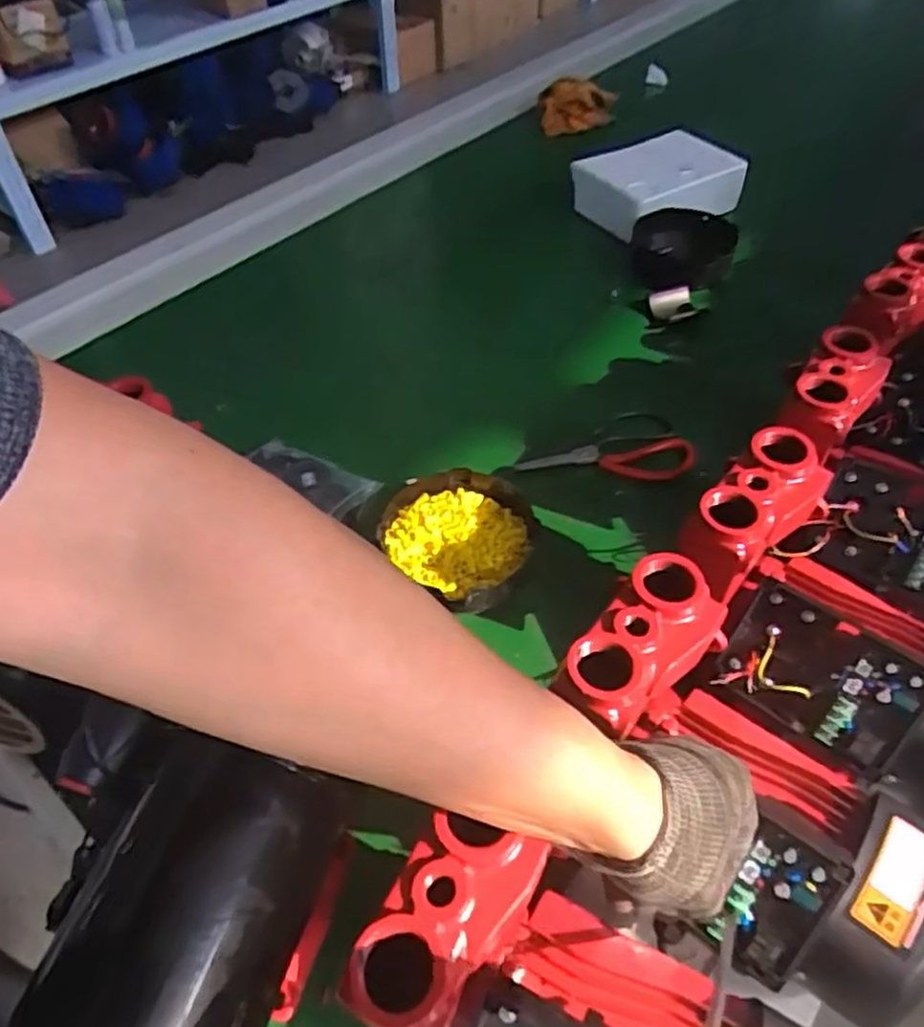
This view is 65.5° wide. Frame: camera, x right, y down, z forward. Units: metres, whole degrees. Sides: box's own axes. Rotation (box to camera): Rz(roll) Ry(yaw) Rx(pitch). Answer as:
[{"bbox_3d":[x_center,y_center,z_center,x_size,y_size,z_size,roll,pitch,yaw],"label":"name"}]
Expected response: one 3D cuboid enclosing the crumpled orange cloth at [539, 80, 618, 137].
[{"bbox_3d":[0.207,-0.729,1.285,0.135,0.075,0.067,0,49,2],"label":"crumpled orange cloth"}]

